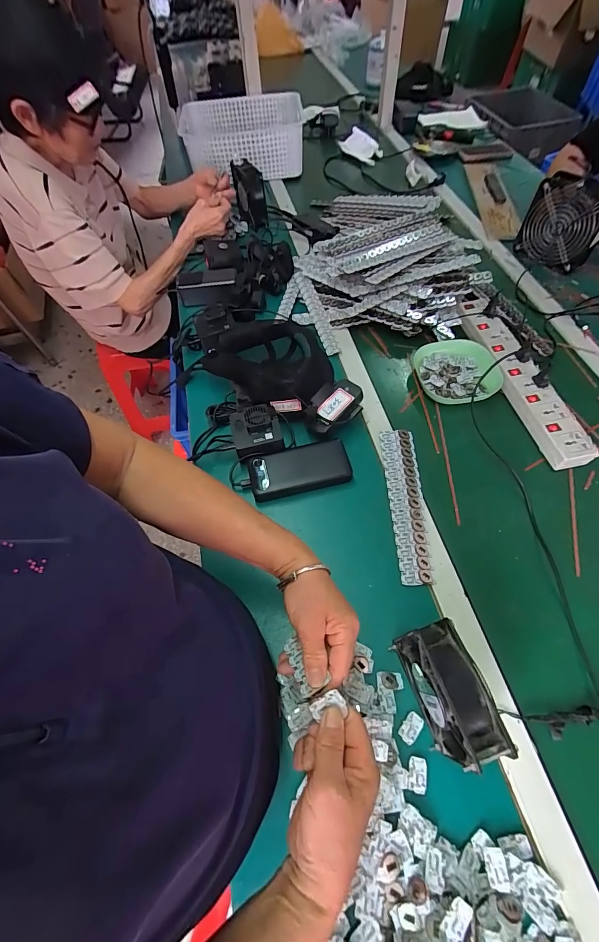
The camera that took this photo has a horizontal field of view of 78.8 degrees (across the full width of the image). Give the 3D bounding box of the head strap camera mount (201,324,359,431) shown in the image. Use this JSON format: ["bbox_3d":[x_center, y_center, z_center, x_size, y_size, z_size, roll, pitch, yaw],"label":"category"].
[{"bbox_3d":[-0.030,-0.173,0.630,0.161,0.082,0.283,-39,66,-17],"label":"head strap camera mount"}]

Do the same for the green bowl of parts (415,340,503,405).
[{"bbox_3d":[0.288,-0.181,0.668,0.135,0.037,0.133,-1,61,2],"label":"green bowl of parts"}]

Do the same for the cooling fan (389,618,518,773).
[{"bbox_3d":[0.151,0.227,0.380,0.045,0.116,0.117,-17,61,-6],"label":"cooling fan"}]

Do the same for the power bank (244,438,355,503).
[{"bbox_3d":[0.000,-0.003,0.579,0.155,0.019,0.074,-13,61,-4],"label":"power bank"}]

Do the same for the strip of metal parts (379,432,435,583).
[{"bbox_3d":[0.163,0.044,0.552,0.053,0.009,0.250,-2,61,2],"label":"strip of metal parts"}]

